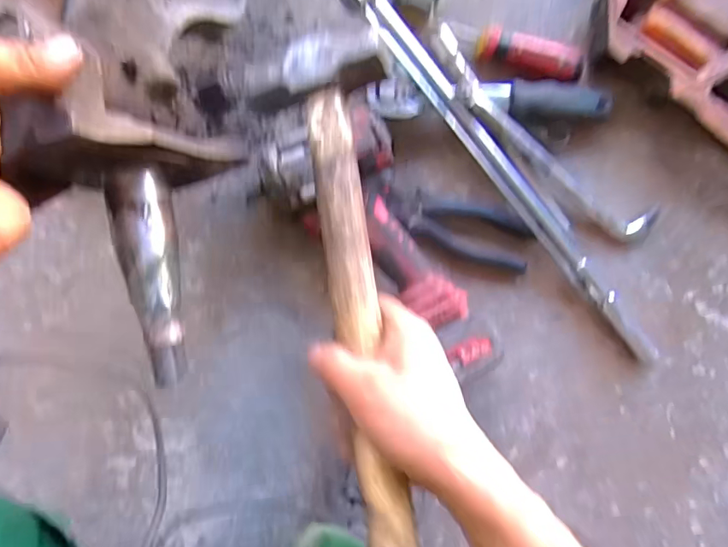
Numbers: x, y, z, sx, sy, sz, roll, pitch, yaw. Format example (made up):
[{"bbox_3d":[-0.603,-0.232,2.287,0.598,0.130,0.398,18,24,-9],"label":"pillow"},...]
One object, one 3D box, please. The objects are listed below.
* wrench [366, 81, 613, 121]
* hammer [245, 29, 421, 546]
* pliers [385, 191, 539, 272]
[{"bbox_3d":[0.122,-0.165,0.472,0.237,0.020,0.038,-4,95,-6],"label":"wrench"},{"bbox_3d":[-0.008,0.032,0.311,0.085,0.036,0.391,-8,81,-6],"label":"hammer"},{"bbox_3d":[0.098,-0.045,0.494,0.150,0.021,0.057,13,93,-8],"label":"pliers"}]

